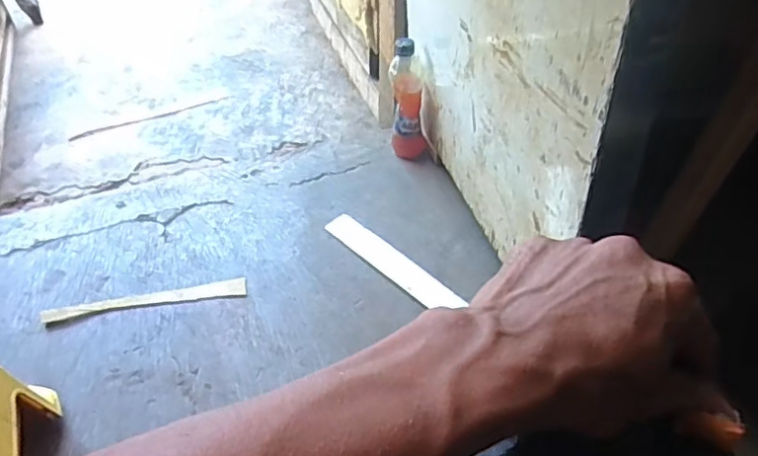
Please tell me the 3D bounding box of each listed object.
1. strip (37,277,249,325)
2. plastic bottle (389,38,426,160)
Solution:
[{"bbox_3d":[-0.360,0.109,0.920,0.303,0.015,0.035,-9,47,-6],"label":"strip"},{"bbox_3d":[0.053,-0.233,1.079,0.059,0.229,0.070,-1,47,1],"label":"plastic bottle"}]

